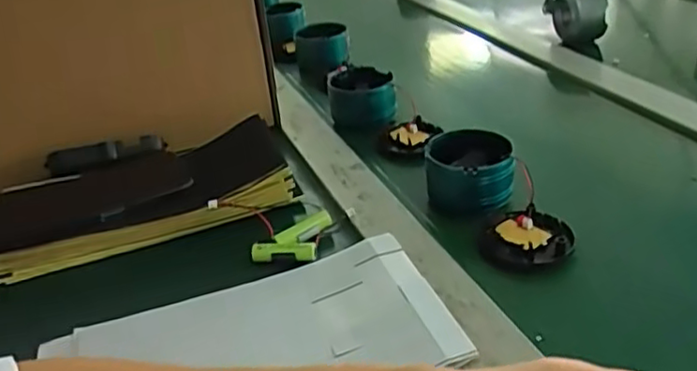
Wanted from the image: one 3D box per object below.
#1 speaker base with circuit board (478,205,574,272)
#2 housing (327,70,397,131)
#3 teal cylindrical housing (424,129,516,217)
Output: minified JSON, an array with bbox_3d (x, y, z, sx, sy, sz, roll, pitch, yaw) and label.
[{"bbox_3d":[0.137,0.039,0.499,0.067,0.012,0.062,-8,30,-6],"label":"speaker base with circuit board"},{"bbox_3d":[0.014,-0.097,0.728,0.071,0.047,0.076,-7,30,-2],"label":"housing"},{"bbox_3d":[0.105,-0.016,0.561,0.074,0.048,0.064,1,31,10],"label":"teal cylindrical housing"}]

